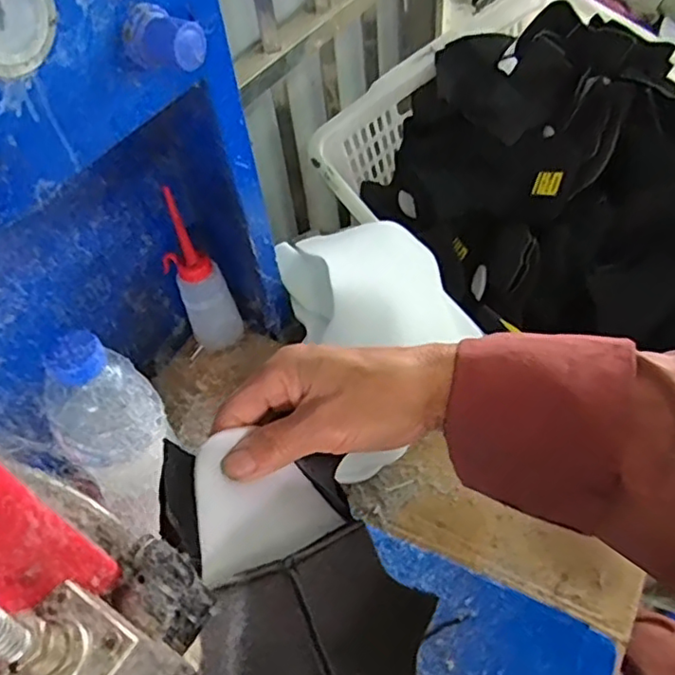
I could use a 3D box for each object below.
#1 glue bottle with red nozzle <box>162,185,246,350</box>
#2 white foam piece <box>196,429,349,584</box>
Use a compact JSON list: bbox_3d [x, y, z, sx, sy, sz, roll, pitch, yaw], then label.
[{"bbox_3d":[-0.138,-0.066,0.611,0.057,0.172,0.067,-18,53,-9],"label":"glue bottle with red nozzle"},{"bbox_3d":[-0.042,0.084,0.333,0.074,0.006,0.071,-13,75,-24],"label":"white foam piece"}]

